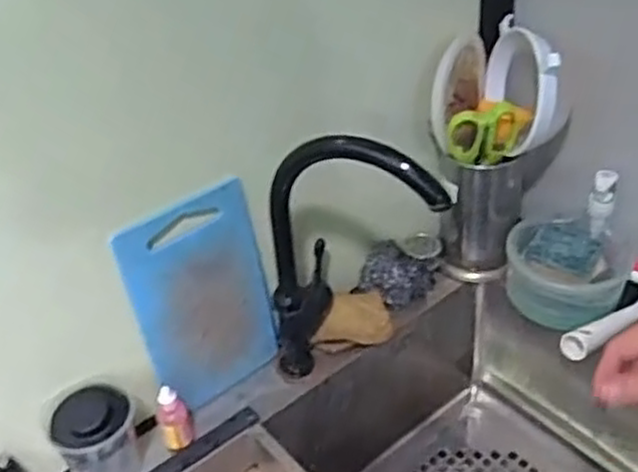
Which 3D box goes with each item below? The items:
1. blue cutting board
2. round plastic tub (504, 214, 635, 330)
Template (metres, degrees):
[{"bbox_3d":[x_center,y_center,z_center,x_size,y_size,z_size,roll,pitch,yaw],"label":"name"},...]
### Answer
[{"bbox_3d":[-0.117,0.065,0.791,0.148,0.242,0.018,-33,42,-27],"label":"blue cutting board"},{"bbox_3d":[0.299,0.034,0.913,0.139,0.080,0.142,-4,36,3],"label":"round plastic tub"}]

